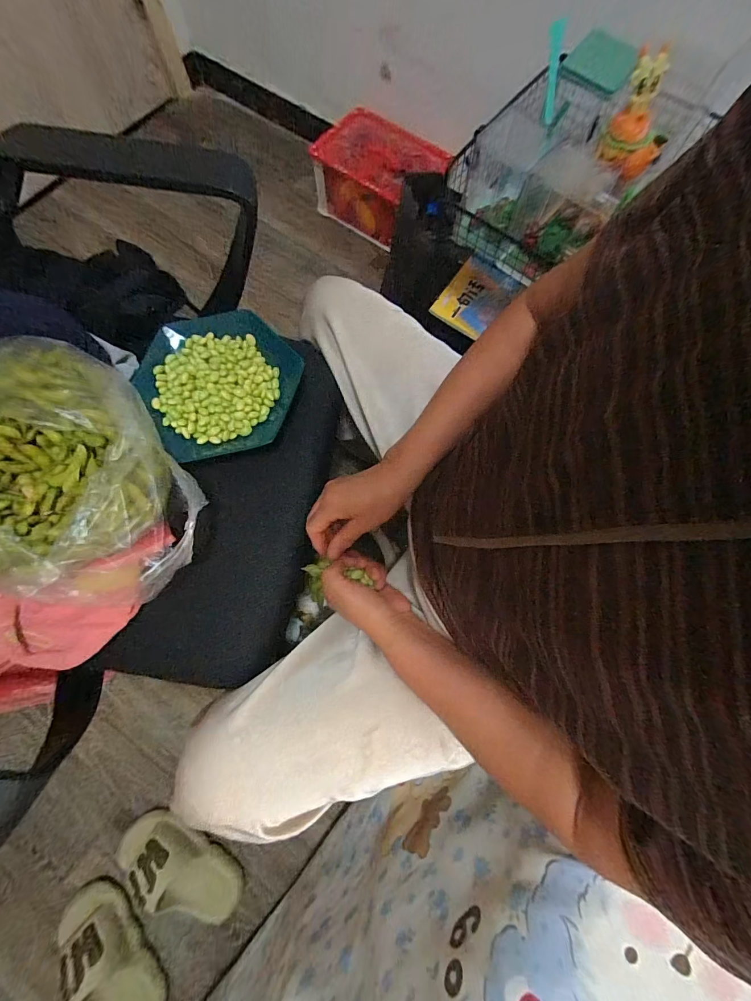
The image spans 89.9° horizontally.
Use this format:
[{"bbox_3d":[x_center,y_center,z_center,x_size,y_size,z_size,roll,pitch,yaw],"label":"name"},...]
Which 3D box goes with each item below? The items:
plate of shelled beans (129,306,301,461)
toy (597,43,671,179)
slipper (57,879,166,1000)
[{"bbox_3d":[-0.188,-0.144,0.459,0.187,0.042,0.168,-20,75,-7],"label":"plate of shelled beans"},{"bbox_3d":[0.249,-0.356,0.354,0.057,0.052,0.061,23,74,5],"label":"toy"},{"bbox_3d":[-0.447,0.779,0.634,0.097,0.081,0.231,-35,78,-11],"label":"slipper"}]

